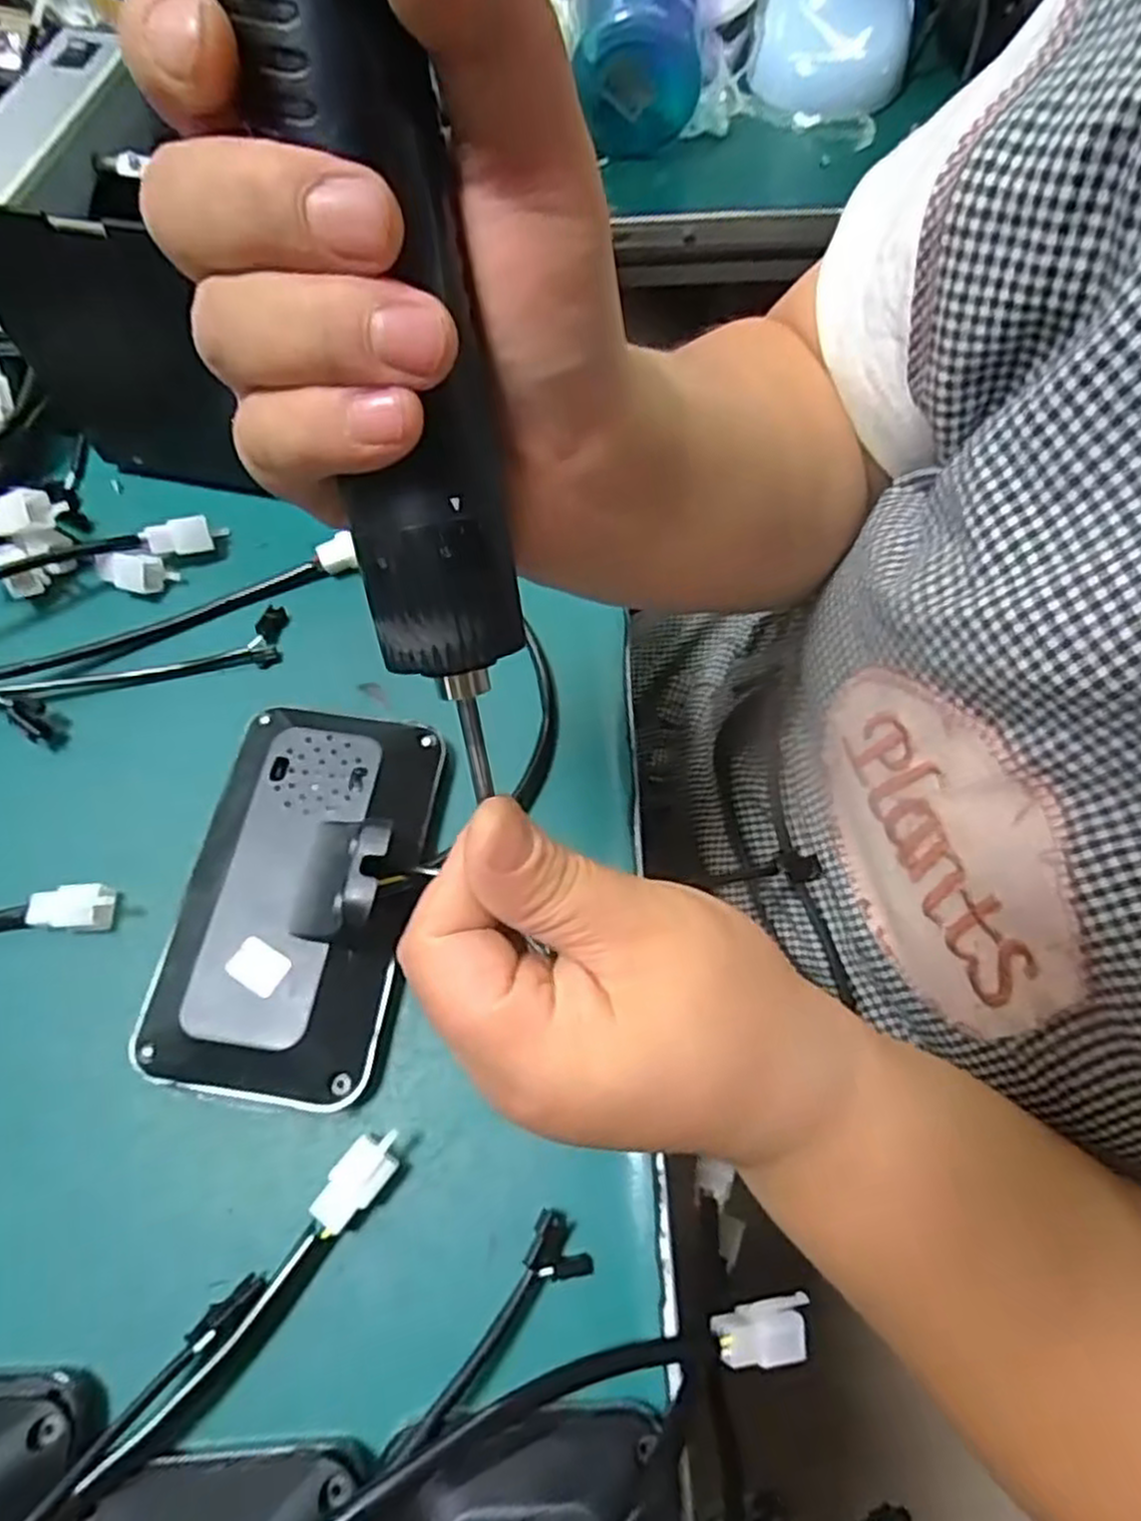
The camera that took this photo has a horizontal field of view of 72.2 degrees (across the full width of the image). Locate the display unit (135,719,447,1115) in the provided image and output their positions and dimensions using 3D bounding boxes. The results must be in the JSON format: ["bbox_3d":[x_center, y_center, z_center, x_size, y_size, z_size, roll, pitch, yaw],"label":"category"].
[{"bbox_3d":[-0.106,0.048,0.308,0.097,0.056,0.157,7,66,5],"label":"display unit"}]

